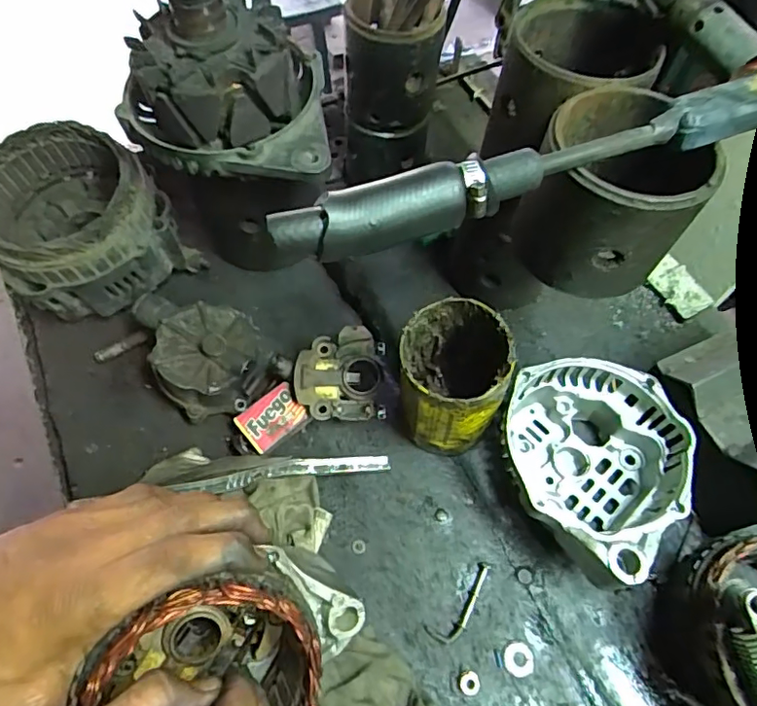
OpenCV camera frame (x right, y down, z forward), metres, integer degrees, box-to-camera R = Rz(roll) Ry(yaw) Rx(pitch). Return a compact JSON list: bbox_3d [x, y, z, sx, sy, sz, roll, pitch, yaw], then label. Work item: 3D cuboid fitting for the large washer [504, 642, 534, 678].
[{"bbox_3d":[0.093,0.203,0.362,0.019,0.004,0.020,1,61,-2],"label":"large washer"}]

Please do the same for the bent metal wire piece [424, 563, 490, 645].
[{"bbox_3d":[0.060,0.173,0.377,0.062,0.007,0.019,-39,70,-21],"label":"bent metal wire piece"}]

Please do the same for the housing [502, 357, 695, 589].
[{"bbox_3d":[0.151,0.085,0.387,0.120,0.082,0.149,4,61,-1],"label":"housing"}]

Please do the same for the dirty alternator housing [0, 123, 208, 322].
[{"bbox_3d":[-0.251,-0.108,0.460,0.130,0.107,0.130,-38,69,-21],"label":"dirty alternator housing"}]

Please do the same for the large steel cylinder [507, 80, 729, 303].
[{"bbox_3d":[0.126,-0.090,0.309,0.087,0.089,0.088,15,61,5],"label":"large steel cylinder"}]

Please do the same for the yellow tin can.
[{"bbox_3d":[0.049,0.022,0.398,0.070,0.117,0.076,1,61,-2],"label":"yellow tin can"}]

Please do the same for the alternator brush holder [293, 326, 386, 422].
[{"bbox_3d":[-0.032,0.018,0.444,0.070,0.028,0.073,2,71,-8],"label":"alternator brush holder"}]

